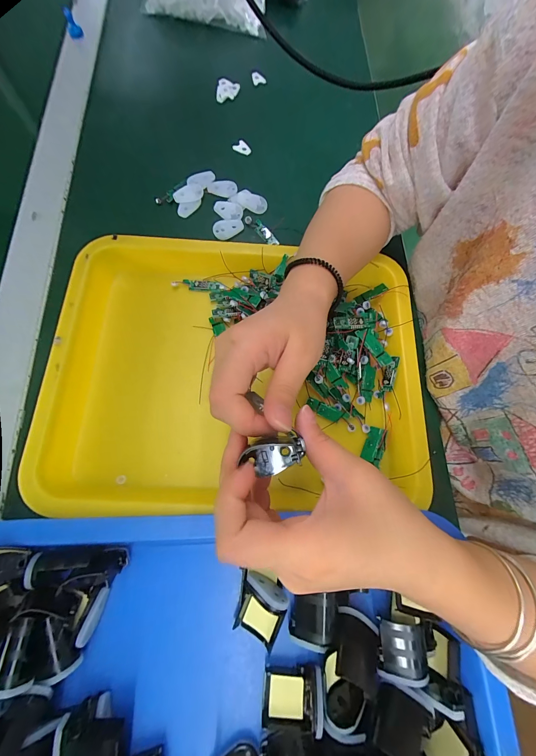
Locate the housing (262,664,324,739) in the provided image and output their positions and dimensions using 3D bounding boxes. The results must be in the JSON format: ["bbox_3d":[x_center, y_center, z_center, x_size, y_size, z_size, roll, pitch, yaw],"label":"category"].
[{"bbox_3d":[0.018,0.232,0.208,0.041,0.018,0.037,3,73,-1],"label":"housing"}]

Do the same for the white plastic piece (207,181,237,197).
[{"bbox_3d":[-0.056,-0.230,0.346,0.036,0.005,0.018,6,73,0],"label":"white plastic piece"}]

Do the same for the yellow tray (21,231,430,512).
[{"bbox_3d":[-0.033,-0.013,0.274,0.338,0.040,0.252,1,73,-2],"label":"yellow tray"}]

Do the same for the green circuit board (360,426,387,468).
[{"bbox_3d":[0.097,0.061,0.263,0.018,0.004,0.033,12,72,28],"label":"green circuit board"}]

